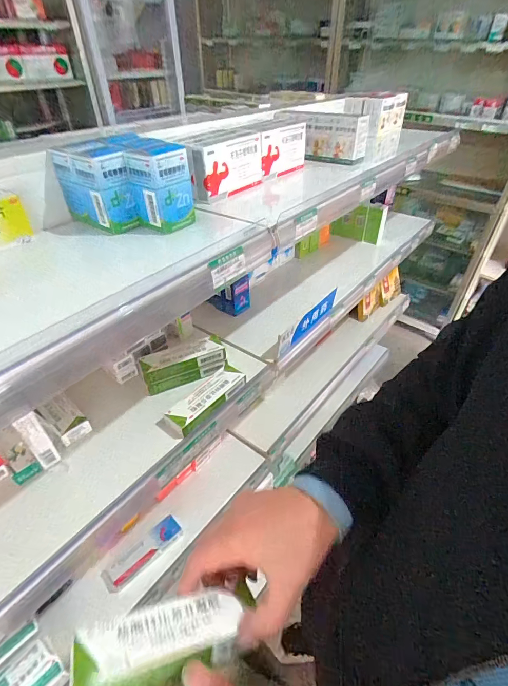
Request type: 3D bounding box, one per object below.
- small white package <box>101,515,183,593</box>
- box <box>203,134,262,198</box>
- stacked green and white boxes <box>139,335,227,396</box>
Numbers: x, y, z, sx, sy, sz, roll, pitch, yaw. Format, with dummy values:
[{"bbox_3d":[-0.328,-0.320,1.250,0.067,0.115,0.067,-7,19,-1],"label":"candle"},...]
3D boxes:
[{"bbox_3d":[-0.204,0.388,0.661,0.149,0.023,0.051,-33,51,-32],"label":"small white package"},{"bbox_3d":[-0.030,-0.291,0.587,0.022,0.077,0.144,23,46,24],"label":"box"},{"bbox_3d":[-0.118,0.035,0.601,0.136,0.062,0.050,-19,45,-20],"label":"stacked green and white boxes"}]

